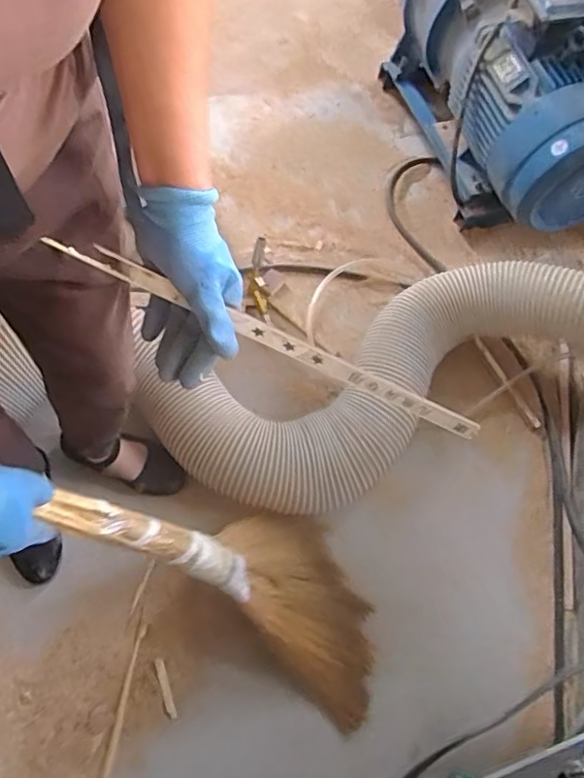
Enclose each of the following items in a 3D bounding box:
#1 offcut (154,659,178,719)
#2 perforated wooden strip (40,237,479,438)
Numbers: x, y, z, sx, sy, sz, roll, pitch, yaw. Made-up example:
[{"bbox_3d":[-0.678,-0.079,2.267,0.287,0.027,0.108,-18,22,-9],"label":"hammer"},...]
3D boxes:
[{"bbox_3d":[-0.220,0.521,1.012,0.015,0.009,0.100,-16,80,-12],"label":"offcut"},{"bbox_3d":[-0.007,-0.041,0.510,0.406,0.019,0.013,24,61,-14],"label":"perforated wooden strip"}]

